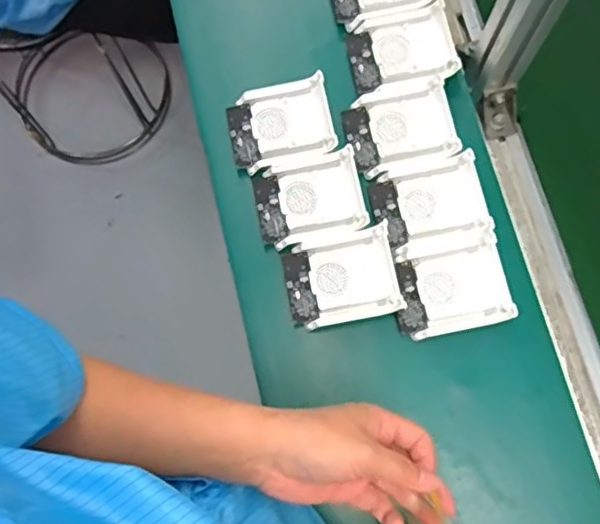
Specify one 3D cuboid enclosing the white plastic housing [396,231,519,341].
[{"bbox_3d":[0.151,0.027,0.643,0.105,0.027,0.086,-12,77,-2],"label":"white plastic housing"}]

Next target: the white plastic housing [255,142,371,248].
[{"bbox_3d":[0.009,-0.066,0.676,0.107,0.020,0.087,-12,77,-2],"label":"white plastic housing"}]

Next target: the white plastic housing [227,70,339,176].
[{"bbox_3d":[-0.021,-0.149,0.695,0.111,0.038,0.095,-11,77,-2],"label":"white plastic housing"}]

